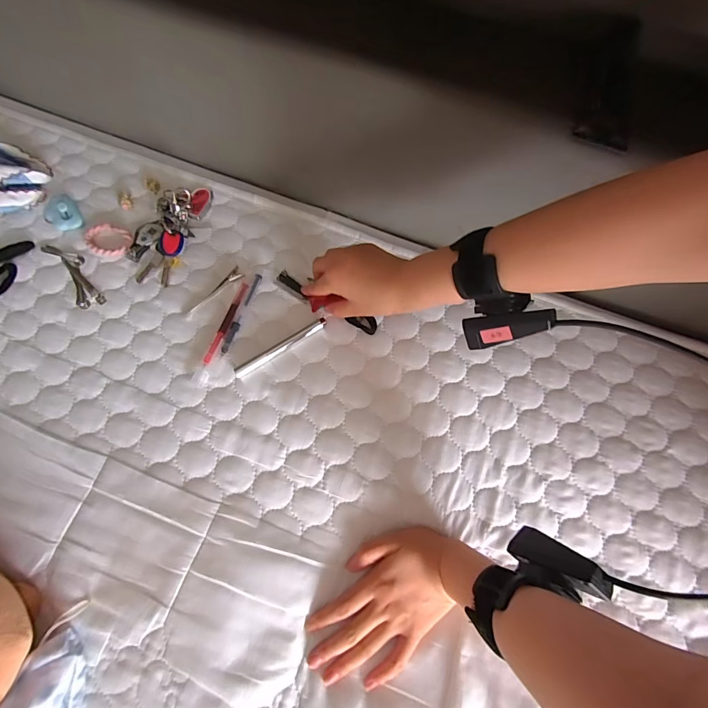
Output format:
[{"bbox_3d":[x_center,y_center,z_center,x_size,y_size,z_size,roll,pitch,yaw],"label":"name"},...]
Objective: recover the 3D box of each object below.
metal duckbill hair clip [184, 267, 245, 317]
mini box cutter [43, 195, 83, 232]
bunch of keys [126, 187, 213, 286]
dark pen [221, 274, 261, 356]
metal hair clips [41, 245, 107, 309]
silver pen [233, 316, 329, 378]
[{"bbox_3d":[-0.168,-0.073,0.457,0.015,0.006,0.082,42,76,12],"label":"metal duckbill hair clip"},{"bbox_3d":[-0.374,-0.178,0.483,0.039,0.012,0.051,-37,76,-12],"label":"mini box cutter"},{"bbox_3d":[-0.237,-0.158,0.477,0.066,0.020,0.139,15,72,5],"label":"bunch of keys"},{"bbox_3d":[-0.134,-0.048,0.450,0.009,0.011,0.106,17,73,5],"label":"dark pen"},{"bbox_3d":[-0.340,-0.099,0.461,0.033,0.004,0.111,-36,76,-11],"label":"metal hair clips"},{"bbox_3d":[-0.084,-0.008,0.436,0.116,0.009,0.012,-32,75,-10],"label":"silver pen"}]

